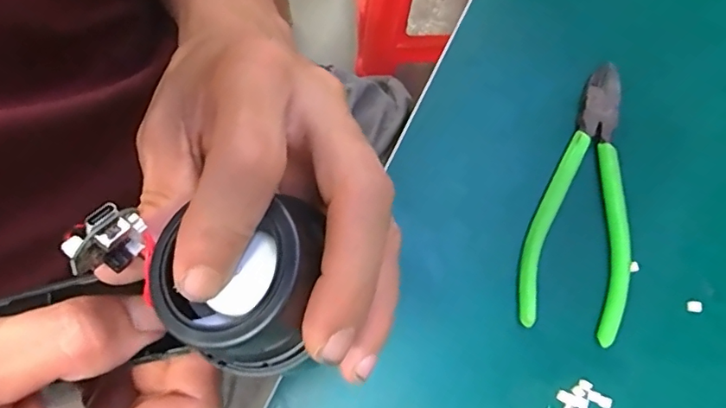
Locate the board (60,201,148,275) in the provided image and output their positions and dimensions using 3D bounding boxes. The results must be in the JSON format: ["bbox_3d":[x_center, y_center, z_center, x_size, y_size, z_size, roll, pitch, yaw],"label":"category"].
[{"bbox_3d":[-0.076,0.011,0.154,0.009,0.026,0.023,28,78,5],"label":"board"}]

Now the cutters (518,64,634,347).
[{"bbox_3d":[0.123,-0.006,0.284,0.055,0.010,0.153,13,77,2],"label":"cutters"}]

